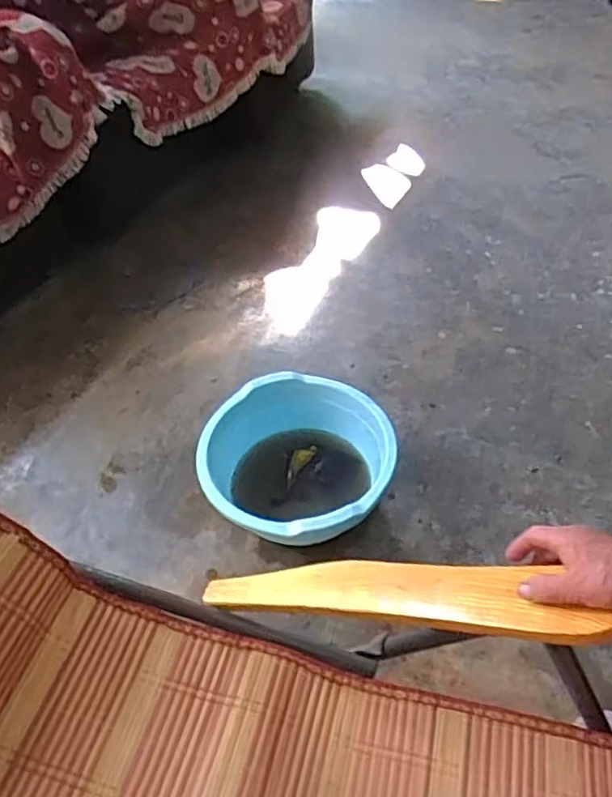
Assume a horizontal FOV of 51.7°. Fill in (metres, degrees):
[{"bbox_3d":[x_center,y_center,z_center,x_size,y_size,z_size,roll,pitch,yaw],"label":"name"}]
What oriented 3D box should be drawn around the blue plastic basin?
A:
[{"bbox_3d":[-0.023,0.148,1.275,0.380,0.170,0.371,-2,44,2],"label":"blue plastic basin"}]

